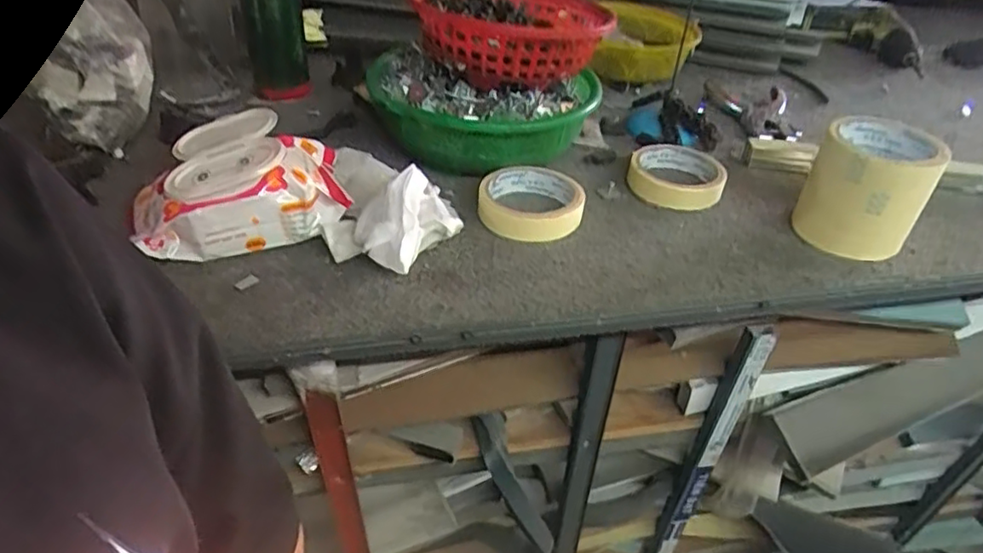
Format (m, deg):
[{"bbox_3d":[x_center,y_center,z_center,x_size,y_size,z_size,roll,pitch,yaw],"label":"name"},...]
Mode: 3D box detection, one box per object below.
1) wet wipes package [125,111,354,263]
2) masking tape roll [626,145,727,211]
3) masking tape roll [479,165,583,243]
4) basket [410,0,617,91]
[{"bbox_3d":[-0.195,-0.076,0.504,0.143,0.069,0.130,-11,40,-19],"label":"wet wipes package"},{"bbox_3d":[0.182,-0.097,0.623,0.089,0.032,0.089,2,36,-1],"label":"masking tape roll"},{"bbox_3d":[0.035,-0.066,0.565,0.090,0.029,0.090,3,37,-2],"label":"masking tape roll"},{"bbox_3d":[0.018,-0.218,0.573,0.163,0.062,0.160,2,36,-1],"label":"basket"}]

